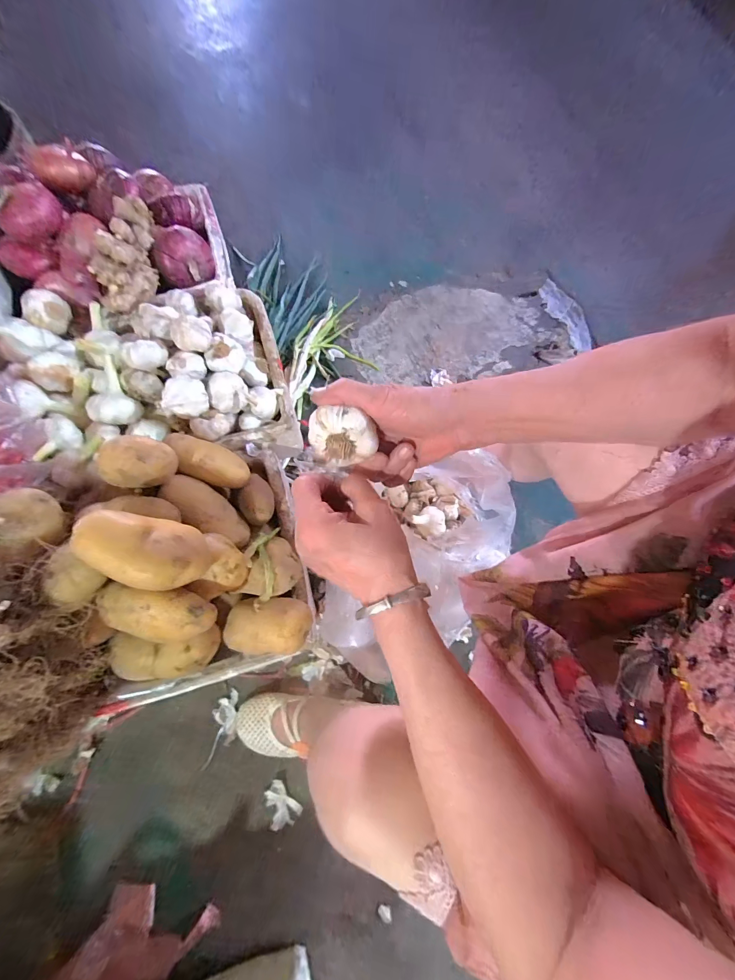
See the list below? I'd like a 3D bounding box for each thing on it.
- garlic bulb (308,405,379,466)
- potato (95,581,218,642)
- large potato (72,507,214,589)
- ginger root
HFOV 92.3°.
[{"bbox_3d":[-0.022,-0.047,0.291,0.045,0.032,0.052,-39,75,-11],"label":"garlic bulb"},{"bbox_3d":[-0.230,0.133,0.380,0.120,0.044,0.055,4,72,3],"label":"potato"},{"bbox_3d":[-0.234,0.068,0.369,0.119,0.058,0.069,18,46,-28],"label":"large potato"},{"bbox_3d":[-0.392,-0.378,0.573,0.063,0.075,0.171,0,71,2],"label":"ginger root"}]

